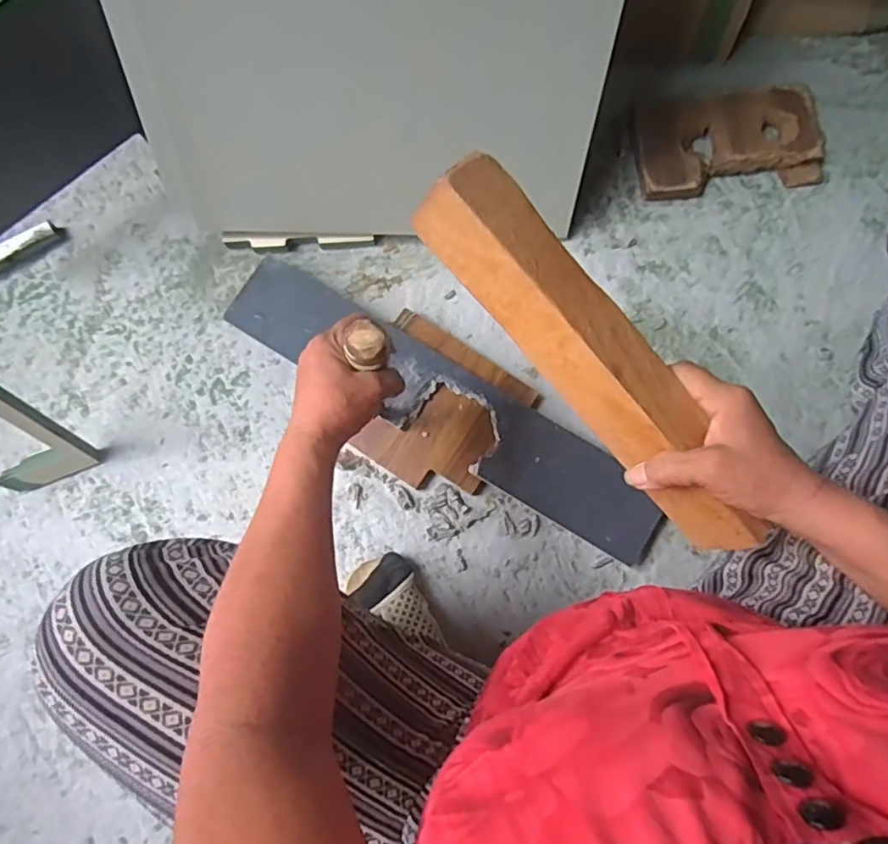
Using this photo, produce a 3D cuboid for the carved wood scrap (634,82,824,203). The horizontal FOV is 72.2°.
[{"bbox_3d":[0.350,-0.343,0.750,0.228,0.026,0.128,-9,80,-1],"label":"carved wood scrap"}]

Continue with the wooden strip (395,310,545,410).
[{"bbox_3d":[0.027,-0.075,0.705,0.189,0.019,0.031,33,82,6],"label":"wooden strip"}]

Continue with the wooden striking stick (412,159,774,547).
[{"bbox_3d":[0.105,-0.035,0.400,0.057,0.044,0.308,-43,102,-6],"label":"wooden striking stick"}]

